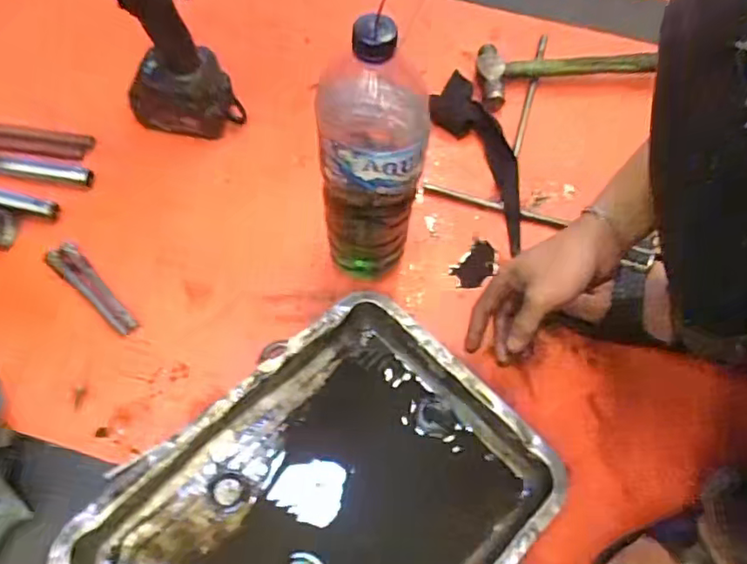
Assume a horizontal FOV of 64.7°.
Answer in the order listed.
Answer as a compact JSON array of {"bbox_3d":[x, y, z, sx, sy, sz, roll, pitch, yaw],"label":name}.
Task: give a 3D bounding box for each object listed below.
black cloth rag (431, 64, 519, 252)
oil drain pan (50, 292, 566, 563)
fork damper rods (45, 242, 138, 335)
[{"bbox_3d":[0.134,-0.164,0.725,0.079,0.024,0.266,-17,67,-10],"label":"black cloth rag"},{"bbox_3d":[-0.048,0.211,0.533,0.381,0.058,0.286,-41,72,-18],"label":"oil drain pan"},{"bbox_3d":[-0.304,0.005,0.642,0.135,0.008,0.030,39,70,15],"label":"fork damper rods"}]

